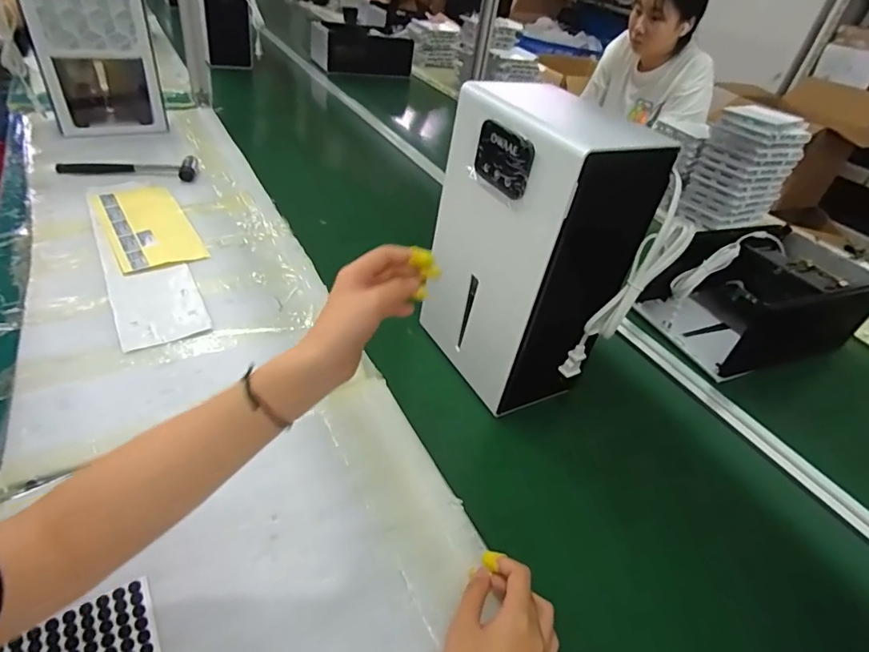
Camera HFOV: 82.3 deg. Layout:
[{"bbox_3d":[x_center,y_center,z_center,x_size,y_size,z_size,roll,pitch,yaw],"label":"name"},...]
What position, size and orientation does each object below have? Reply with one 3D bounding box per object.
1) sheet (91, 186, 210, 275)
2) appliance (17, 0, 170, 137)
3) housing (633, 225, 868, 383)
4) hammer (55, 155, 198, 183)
[{"bbox_3d":[-0.488,-0.172,0.842,0.127,0.009,0.269,-21,47,-29],"label":"sheet"},{"bbox_3d":[-0.744,-0.643,1.098,0.210,0.346,0.288,-10,43,-24],"label":"appliance"},{"bbox_3d":[0.553,-0.052,0.850,0.379,0.126,0.213,-8,42,-23],"label":"housing"},{"bbox_3d":[-0.602,-0.311,0.988,0.249,0.041,0.062,1,39,-13],"label":"hammer"}]

